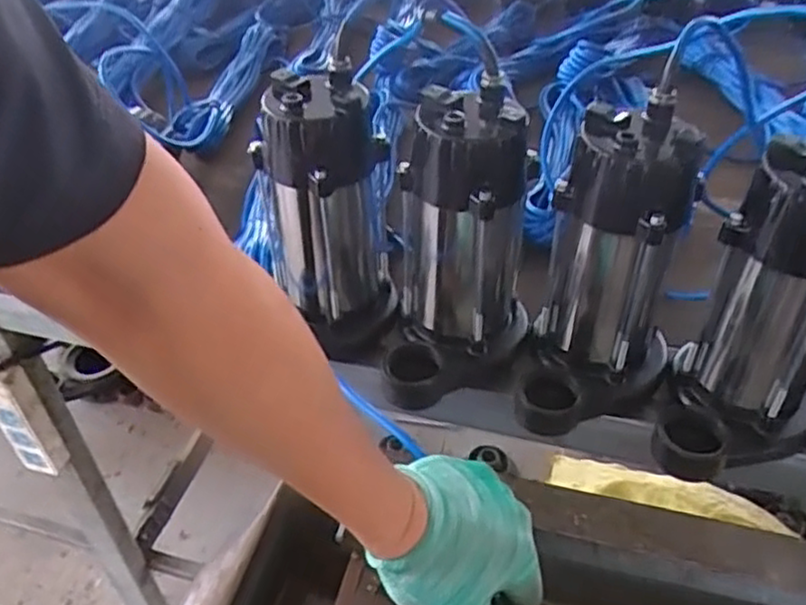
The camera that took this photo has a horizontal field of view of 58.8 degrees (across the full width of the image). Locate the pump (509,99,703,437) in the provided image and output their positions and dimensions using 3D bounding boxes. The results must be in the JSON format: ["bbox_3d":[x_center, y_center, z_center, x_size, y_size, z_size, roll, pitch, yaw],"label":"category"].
[{"bbox_3d":[0.155,-0.018,0.556,0.117,0.229,0.134,10,43,12],"label":"pump"}]

